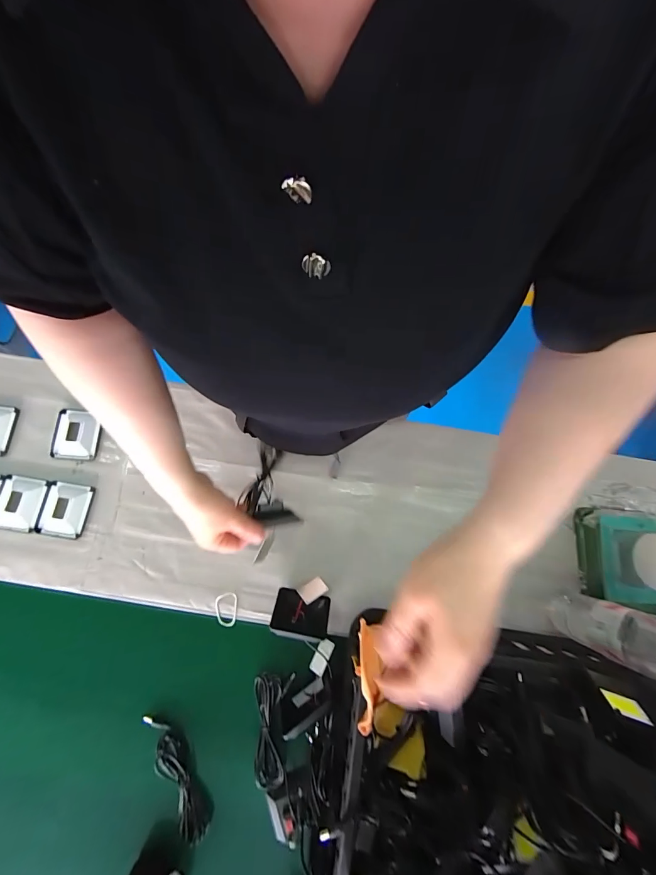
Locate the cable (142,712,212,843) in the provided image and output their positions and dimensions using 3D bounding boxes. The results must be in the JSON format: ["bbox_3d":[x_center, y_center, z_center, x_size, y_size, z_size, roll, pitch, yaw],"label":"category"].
[{"bbox_3d":[-0.203,0.452,0.474,0.029,0.034,0.158,-26,82,-7],"label":"cable"}]

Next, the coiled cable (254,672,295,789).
[{"bbox_3d":[-0.079,0.397,0.482,0.051,0.016,0.131,3,80,-2],"label":"coiled cable"}]

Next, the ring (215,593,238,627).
[{"bbox_3d":[-0.149,0.251,0.515,0.032,0.005,0.049,1,80,-2],"label":"ring"}]

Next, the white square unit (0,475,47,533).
[{"bbox_3d":[-0.472,0.099,0.532,0.068,0.021,0.078,6,80,-1],"label":"white square unit"}]

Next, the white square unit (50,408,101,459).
[{"bbox_3d":[-0.401,-0.006,0.557,0.071,0.020,0.077,4,80,-2],"label":"white square unit"}]

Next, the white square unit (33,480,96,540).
[{"bbox_3d":[-0.401,0.109,0.532,0.071,0.017,0.078,8,80,-1],"label":"white square unit"}]

